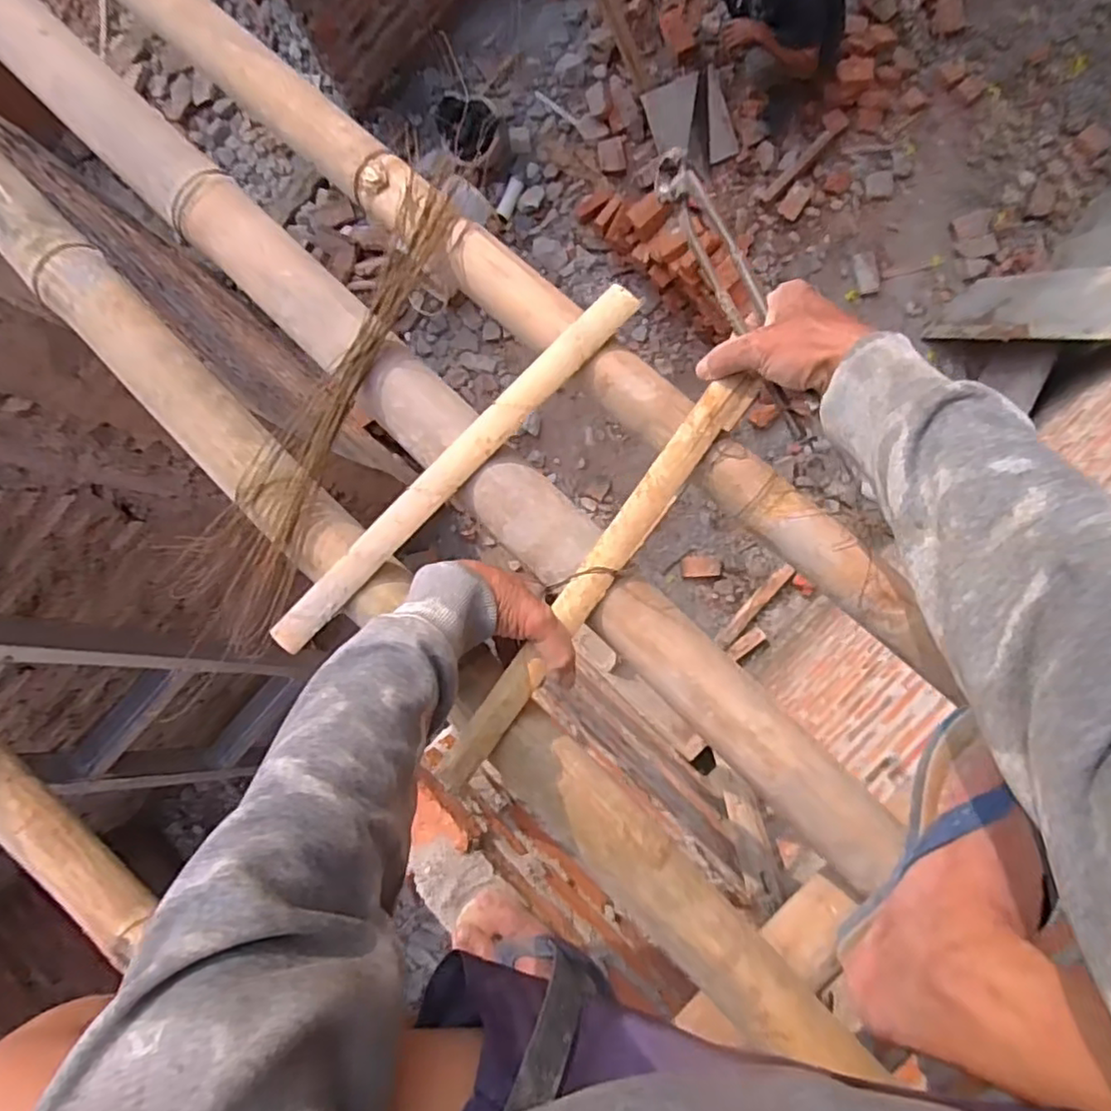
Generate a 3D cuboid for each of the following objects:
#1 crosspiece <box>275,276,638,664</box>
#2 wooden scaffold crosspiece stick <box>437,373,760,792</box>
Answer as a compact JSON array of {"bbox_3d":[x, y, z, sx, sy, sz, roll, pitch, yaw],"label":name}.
[{"bbox_3d":[-0.083,-0.066,0.521,0.387,0.017,0.029,-44,84,4],"label":"crosspiece"},{"bbox_3d":[0.030,0.020,0.518,0.032,0.014,0.390,36,91,7],"label":"wooden scaffold crosspiece stick"}]

